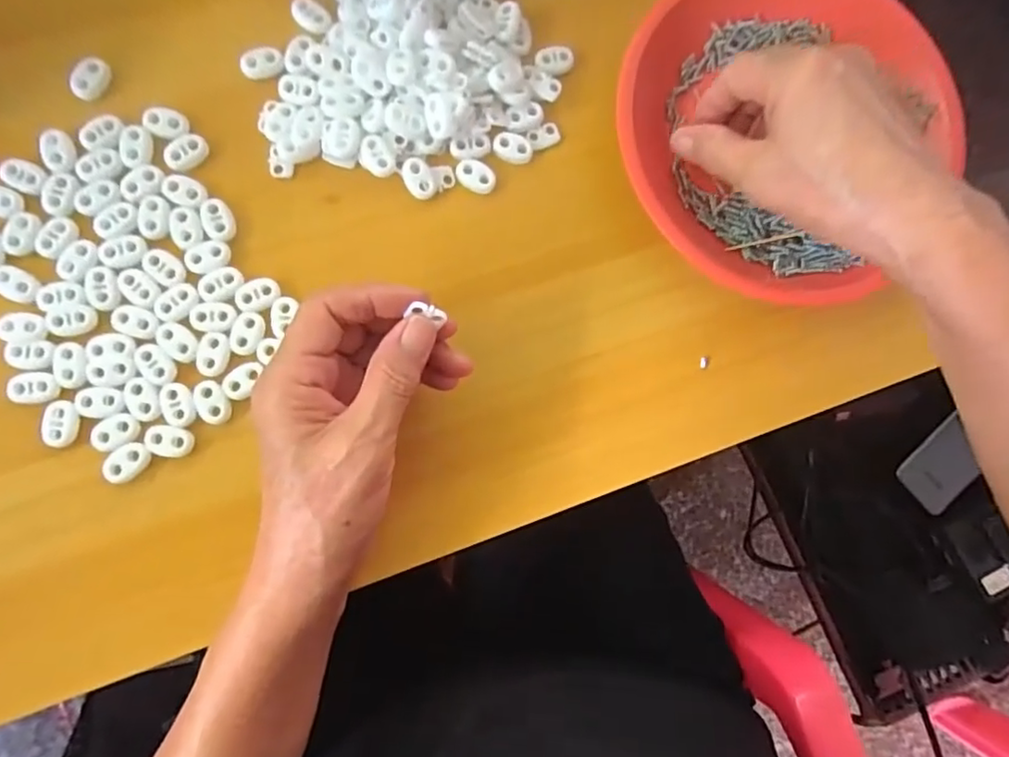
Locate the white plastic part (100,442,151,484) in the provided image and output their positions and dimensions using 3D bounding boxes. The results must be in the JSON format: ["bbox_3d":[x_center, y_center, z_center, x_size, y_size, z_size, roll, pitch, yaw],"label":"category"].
[{"bbox_3d":[-0.185,0.041,0.294,0.023,0.004,0.015,-40,90,-9],"label":"white plastic part"}]

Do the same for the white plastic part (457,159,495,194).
[{"bbox_3d":[-0.016,-0.111,0.330,0.022,0.004,0.016,25,82,-4],"label":"white plastic part"}]

